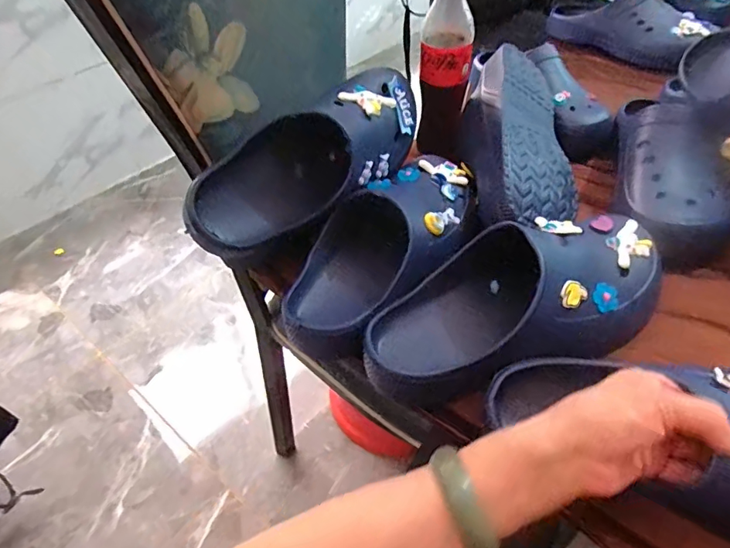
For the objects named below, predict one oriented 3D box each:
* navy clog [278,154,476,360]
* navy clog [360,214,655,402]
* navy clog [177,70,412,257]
[{"bbox_3d":[0.029,-0.030,0.511,0.117,0.082,0.278,28,54,27],"label":"navy clog"},{"bbox_3d":[0.136,0.021,0.451,0.294,0.089,0.129,-18,48,-14],"label":"navy clog"},{"bbox_3d":[-0.048,-0.115,0.536,0.104,0.108,0.285,27,53,26],"label":"navy clog"}]

